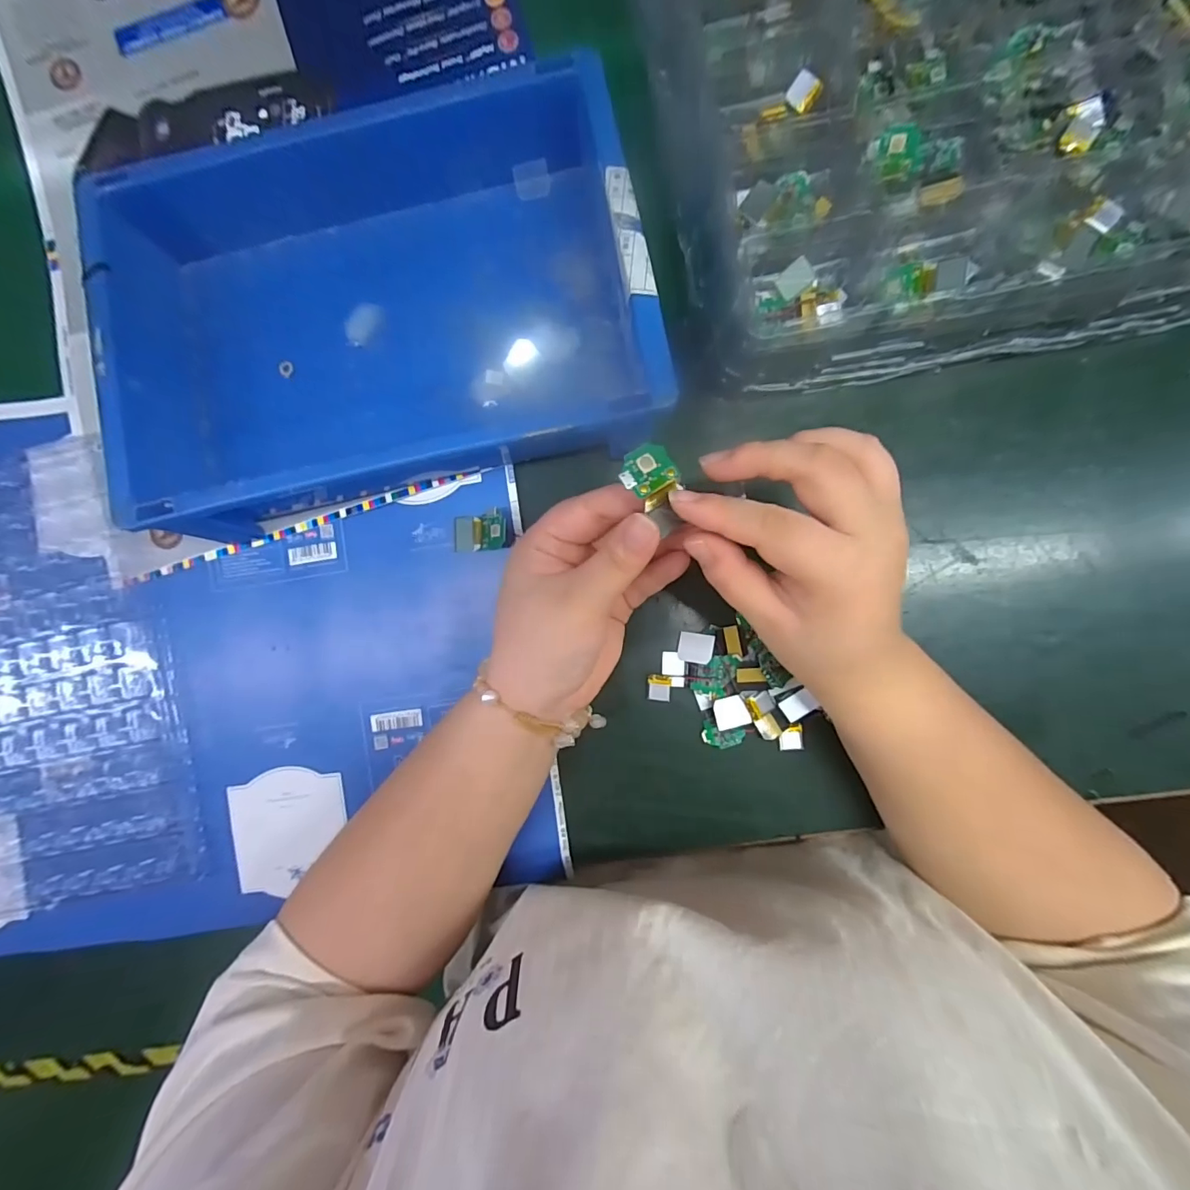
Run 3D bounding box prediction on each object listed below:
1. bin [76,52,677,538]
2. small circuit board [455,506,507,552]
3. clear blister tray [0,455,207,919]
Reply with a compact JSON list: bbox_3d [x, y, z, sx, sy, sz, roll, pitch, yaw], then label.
[{"bbox_3d":[-0.126,-0.181,0.304,0.310,0.074,0.232,-13,87,2],"label":"bin"},{"bbox_3d":[-0.072,-0.040,0.314,0.036,0.005,0.023,-4,92,25],"label":"small circuit board"},{"bbox_3d":[-0.410,0.057,0.330,0.252,0.024,0.303,-15,87,2],"label":"clear blister tray"}]

